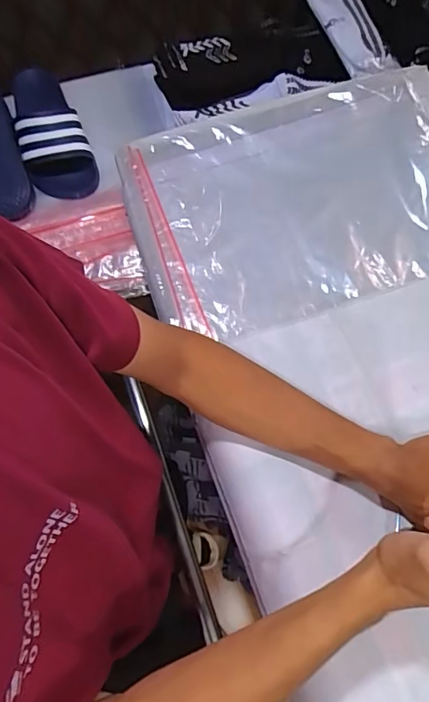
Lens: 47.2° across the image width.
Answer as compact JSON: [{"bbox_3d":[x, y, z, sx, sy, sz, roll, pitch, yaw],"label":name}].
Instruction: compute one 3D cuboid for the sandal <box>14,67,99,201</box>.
[{"bbox_3d":[-0.258,-0.351,0.747,0.095,0.061,0.260,-21,70,-8],"label":"sandal"}]

